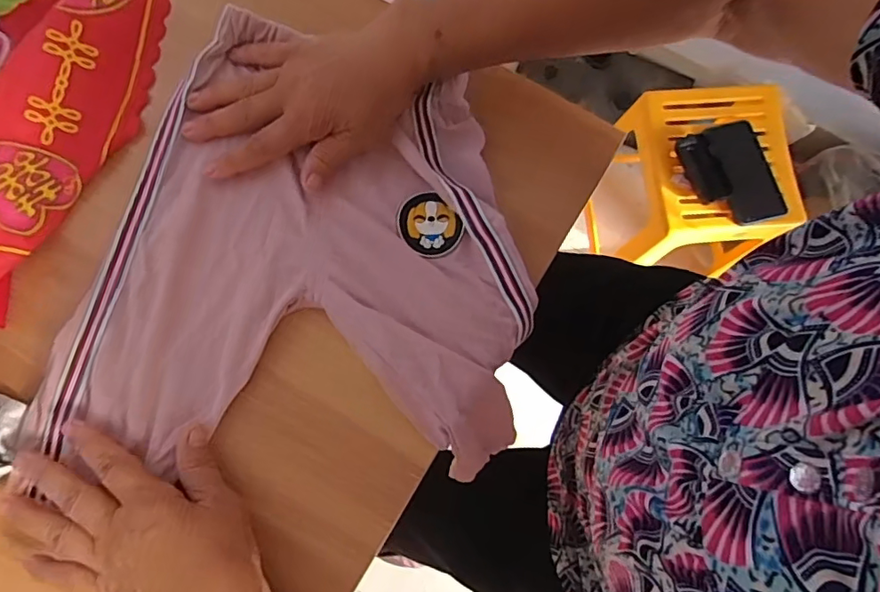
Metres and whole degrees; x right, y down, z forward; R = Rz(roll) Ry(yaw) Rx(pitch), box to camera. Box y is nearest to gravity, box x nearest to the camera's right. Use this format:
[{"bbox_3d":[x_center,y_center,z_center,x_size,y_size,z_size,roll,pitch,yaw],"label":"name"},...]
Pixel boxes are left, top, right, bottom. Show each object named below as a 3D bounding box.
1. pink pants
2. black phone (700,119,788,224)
[{"bbox_3d":[-0.086,-0.031,0.379,0.301,0.021,0.299,11,80,2],"label":"pink pants"},{"bbox_3d":[0.461,-0.191,0.823,0.087,0.015,0.165,-8,74,-7],"label":"black phone"}]

